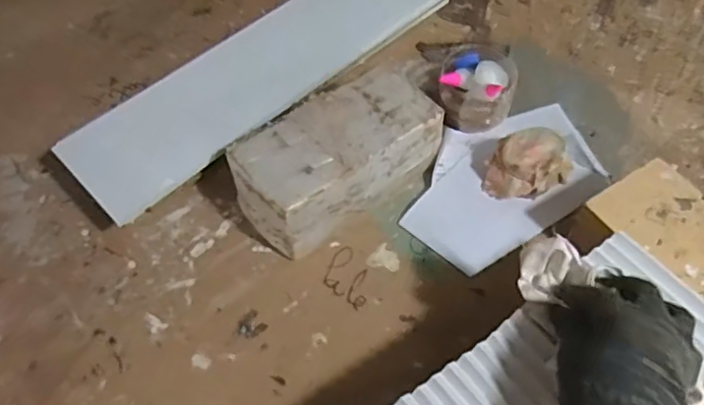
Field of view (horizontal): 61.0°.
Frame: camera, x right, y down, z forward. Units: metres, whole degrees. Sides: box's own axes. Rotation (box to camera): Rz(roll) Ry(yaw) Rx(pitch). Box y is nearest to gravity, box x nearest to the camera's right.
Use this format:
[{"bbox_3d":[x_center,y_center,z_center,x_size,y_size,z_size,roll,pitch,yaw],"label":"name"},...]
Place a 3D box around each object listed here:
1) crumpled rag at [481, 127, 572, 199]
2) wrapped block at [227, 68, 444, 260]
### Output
[{"bbox_3d":[0.204,-0.044,0.689,0.091,0.060,0.077,22,60,14],"label":"crumpled rag"},{"bbox_3d":[-0.018,-0.047,0.674,0.234,0.097,0.118,-38,63,-19],"label":"wrapped block"}]

